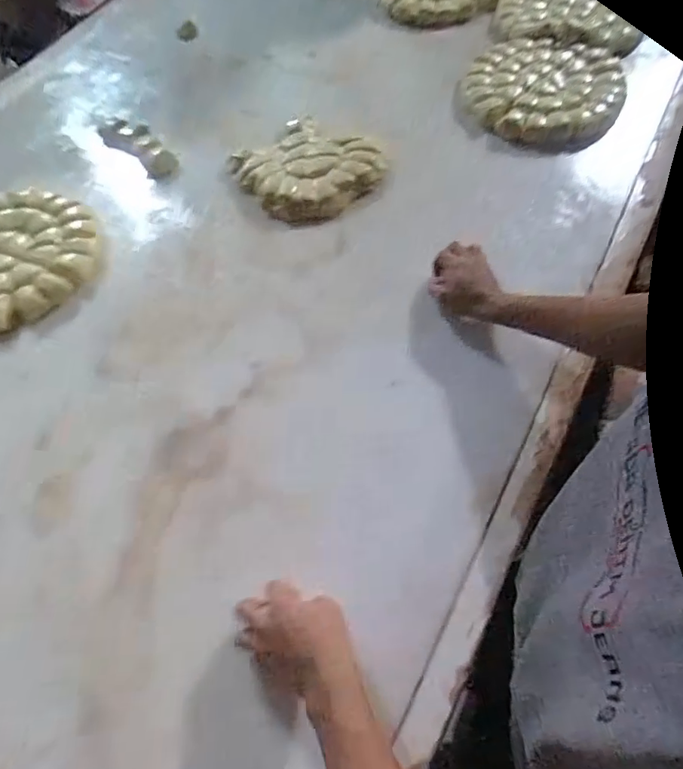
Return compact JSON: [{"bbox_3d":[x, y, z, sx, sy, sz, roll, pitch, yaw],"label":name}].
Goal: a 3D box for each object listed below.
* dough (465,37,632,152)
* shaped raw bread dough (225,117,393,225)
[{"bbox_3d":[0.357,-0.516,0.928,0.257,0.047,0.265,18,64,10],"label":"dough"},{"bbox_3d":[-0.053,-0.352,0.860,0.206,0.041,0.207,-1,62,1],"label":"shaped raw bread dough"}]

